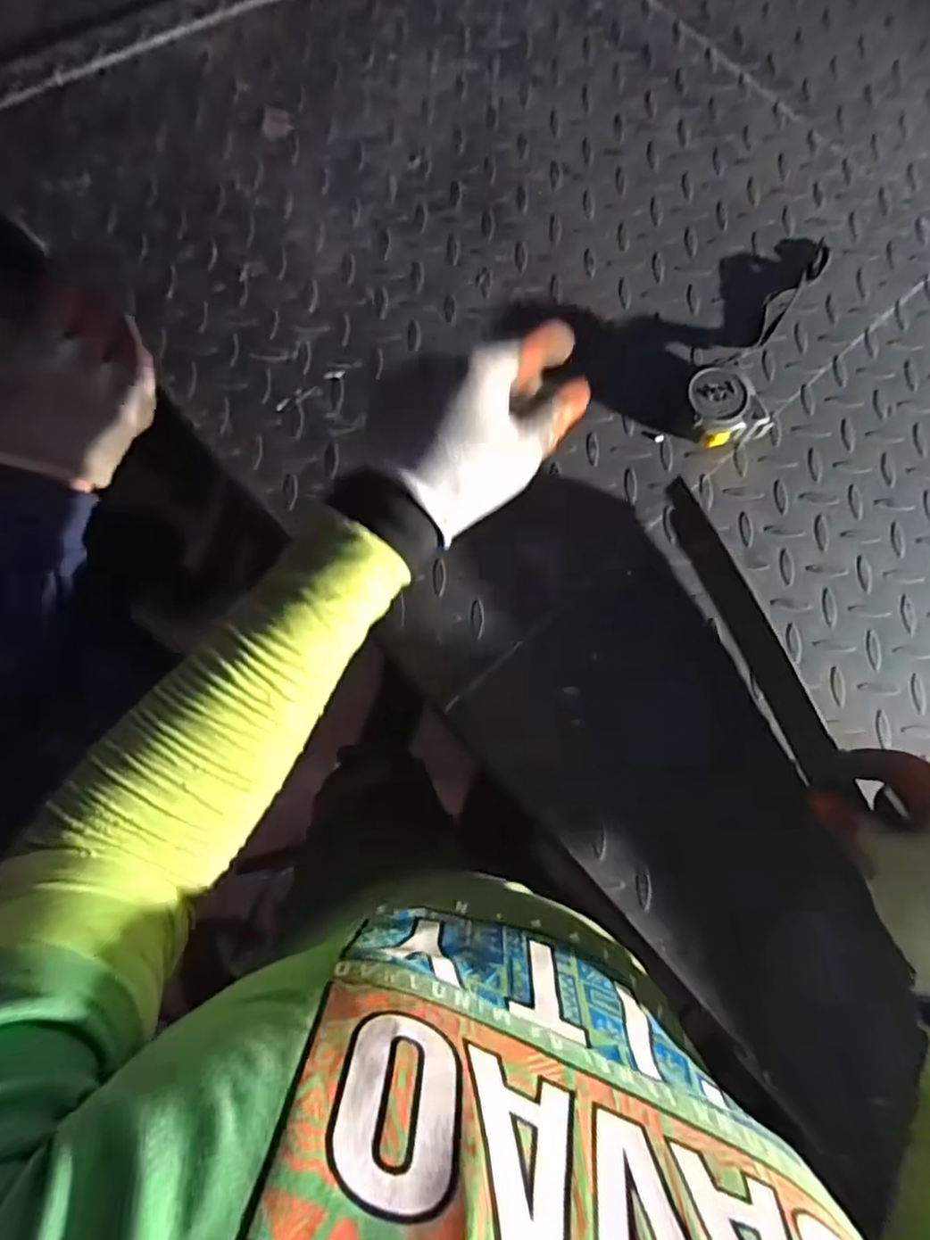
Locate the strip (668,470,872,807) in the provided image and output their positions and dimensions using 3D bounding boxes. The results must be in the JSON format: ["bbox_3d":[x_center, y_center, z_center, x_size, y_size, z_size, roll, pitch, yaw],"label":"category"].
[{"bbox_3d":[0.204,0.011,0.453,0.016,0.037,0.238,-23,79,-5],"label":"strip"}]

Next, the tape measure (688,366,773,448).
[{"bbox_3d":[0.209,-0.172,0.509,0.061,0.032,0.057,-8,78,-2],"label":"tape measure"}]

